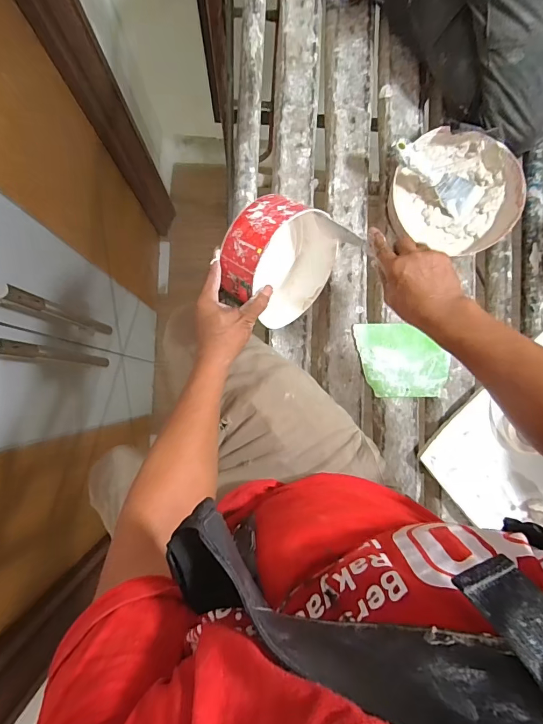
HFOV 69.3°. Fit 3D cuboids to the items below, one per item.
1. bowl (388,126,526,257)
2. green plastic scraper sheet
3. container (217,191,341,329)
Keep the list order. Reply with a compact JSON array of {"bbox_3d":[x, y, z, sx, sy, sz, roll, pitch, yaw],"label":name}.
[{"bbox_3d":[0.303,-0.283,0.667,0.221,0.076,0.188,17,86,-2],"label":"bowl"},{"bbox_3d":[0.227,-0.003,0.681,0.156,0.008,0.126,-1,84,-3],"label":"green plastic scraper sheet"},{"bbox_3d":[0.019,-0.143,0.597,0.095,0.205,0.177,32,99,29],"label":"container"}]

